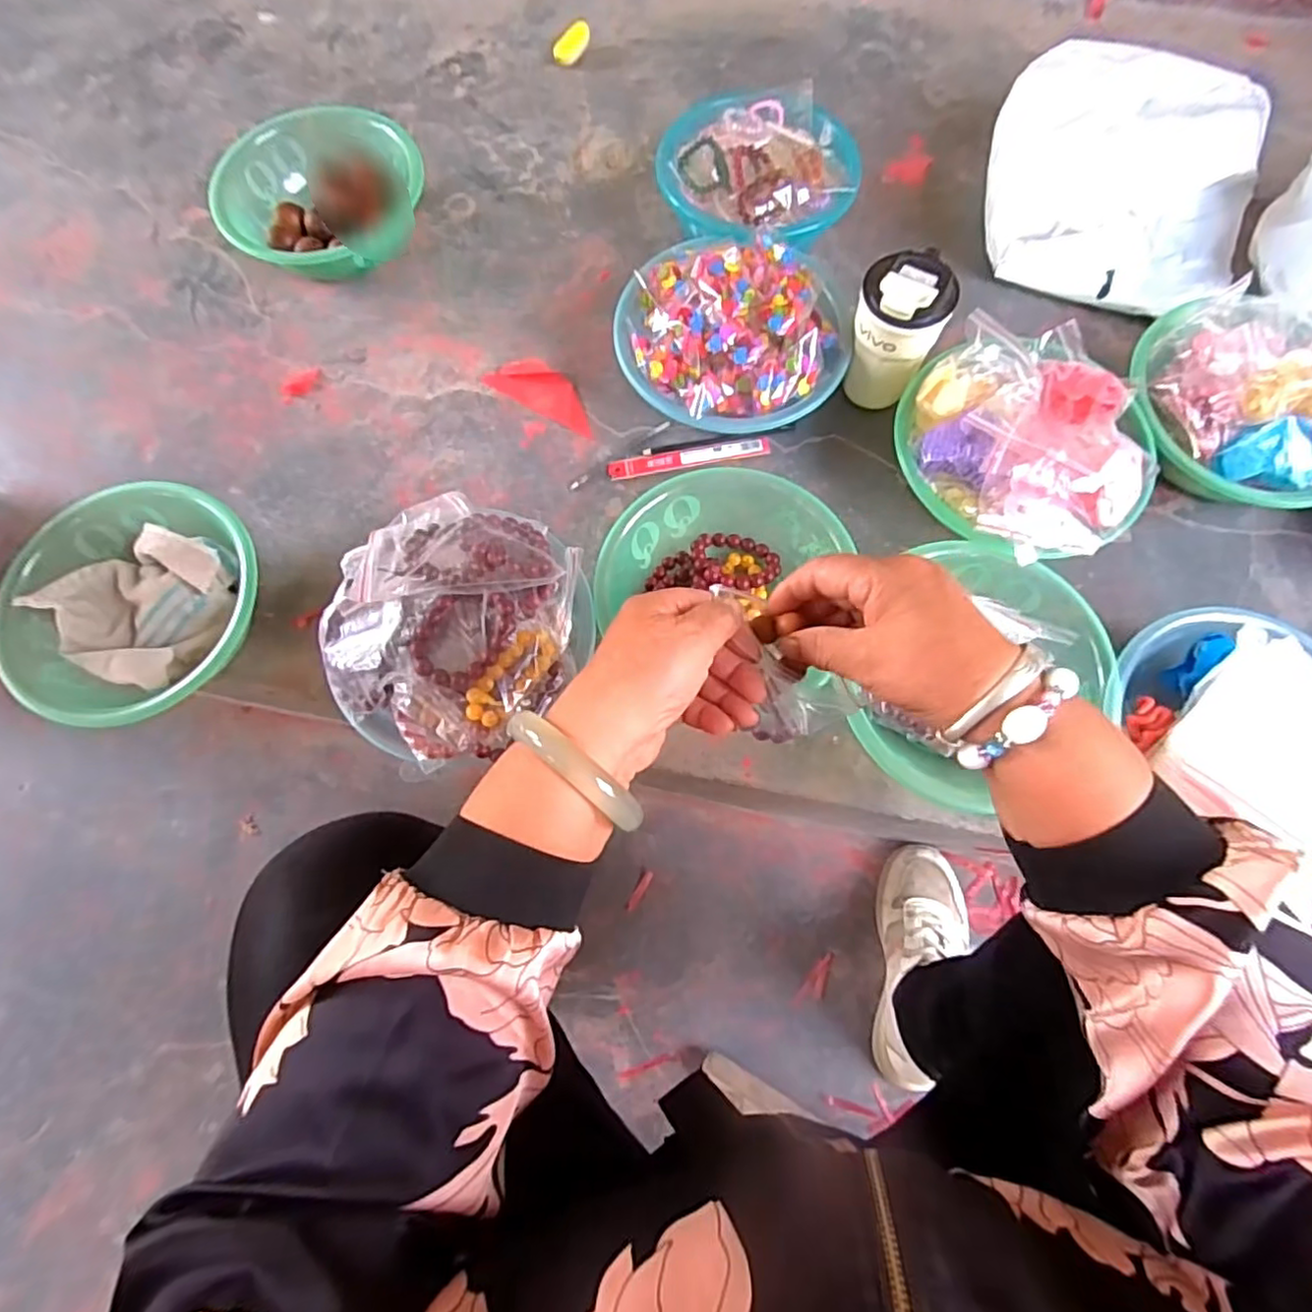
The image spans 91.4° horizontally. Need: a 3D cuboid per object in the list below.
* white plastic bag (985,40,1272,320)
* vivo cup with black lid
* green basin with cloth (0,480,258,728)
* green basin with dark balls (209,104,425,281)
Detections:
[{"bbox_3d":[0.542,-0.546,0.742,0.285,0.094,0.296,14,74,5],"label":"white plastic bag"},{"bbox_3d":[0.237,-0.322,0.651,0.081,0.150,0.081,0,73,1],"label":"vivo cup with black lid"},{"bbox_3d":[-0.486,-0.042,0.605,0.211,0.086,0.209,0,73,1],"label":"green basin with cloth"},{"bbox_3d":[-0.388,-0.542,0.760,0.228,0.074,0.199,-1,73,1],"label":"green basin with dark balls"}]

